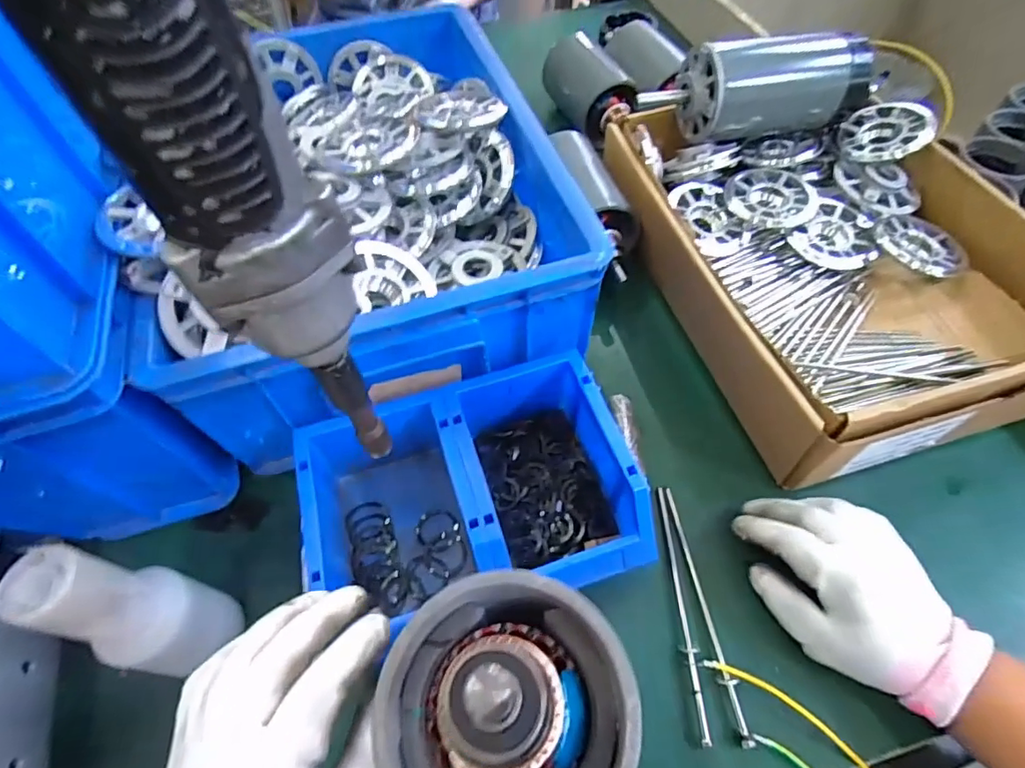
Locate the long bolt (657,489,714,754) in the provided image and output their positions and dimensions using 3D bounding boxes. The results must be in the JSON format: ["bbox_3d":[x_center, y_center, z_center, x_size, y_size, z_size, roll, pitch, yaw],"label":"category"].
[{"bbox_3d":[0.113,0.145,0.355,0.011,0.004,0.159,-4,55,0],"label":"long bolt"}]

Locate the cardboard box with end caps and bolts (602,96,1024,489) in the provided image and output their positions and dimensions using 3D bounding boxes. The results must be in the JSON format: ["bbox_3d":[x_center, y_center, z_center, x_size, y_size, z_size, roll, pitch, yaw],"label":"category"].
[{"bbox_3d":[0.270,-0.114,0.469,0.266,0.102,0.367,-14,56,-7],"label":"cardboard box with end caps and bolts"}]

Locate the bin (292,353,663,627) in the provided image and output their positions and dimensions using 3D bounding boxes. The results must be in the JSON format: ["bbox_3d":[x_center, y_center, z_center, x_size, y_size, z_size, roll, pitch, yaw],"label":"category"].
[{"bbox_3d":[-0.028,0.077,0.369,0.208,0.070,0.149,-16,56,-8],"label":"bin"}]

